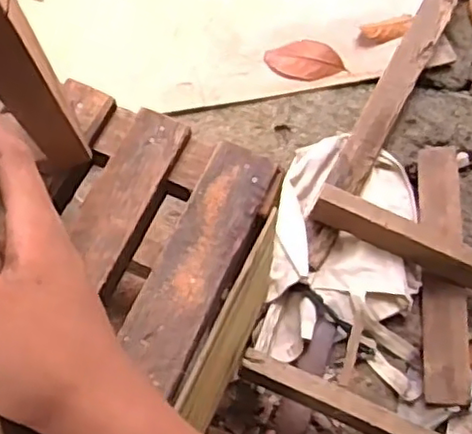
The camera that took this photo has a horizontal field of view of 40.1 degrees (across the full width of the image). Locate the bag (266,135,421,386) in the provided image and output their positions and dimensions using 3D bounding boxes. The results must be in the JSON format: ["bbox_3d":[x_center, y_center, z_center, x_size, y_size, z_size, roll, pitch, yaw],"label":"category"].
[{"bbox_3d":[0.171,0.051,0.997,0.229,0.063,0.400,5,65,2],"label":"bag"}]

